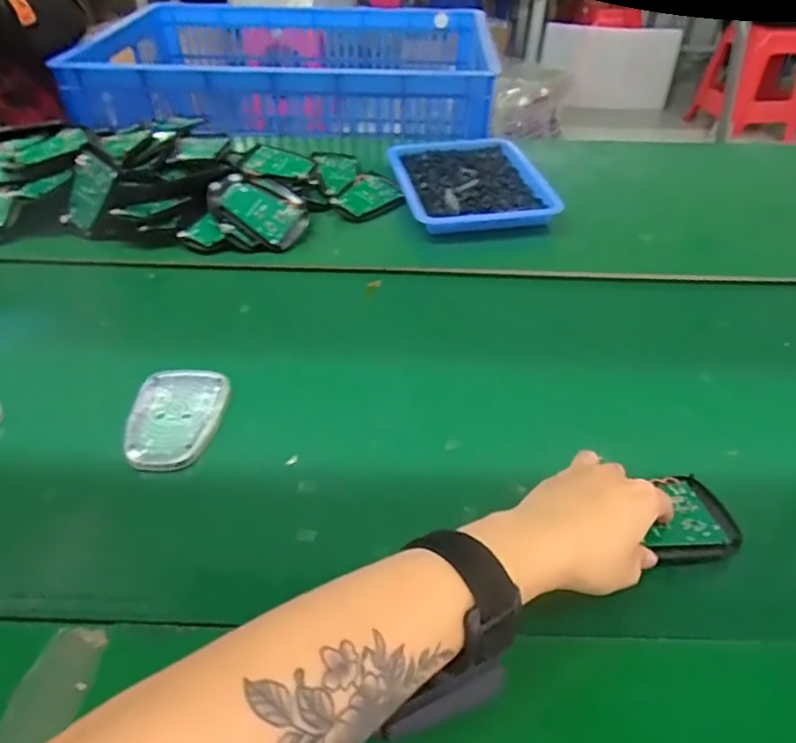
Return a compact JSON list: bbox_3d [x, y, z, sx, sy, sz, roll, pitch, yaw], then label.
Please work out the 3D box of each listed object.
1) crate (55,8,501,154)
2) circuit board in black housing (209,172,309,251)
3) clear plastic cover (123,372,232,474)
[{"bbox_3d":[-0.197,-0.586,1.176,0.685,0.117,0.598,2,40,1],"label":"crate"},{"bbox_3d":[-0.156,-0.182,0.688,0.109,0.021,0.079,25,67,-8],"label":"circuit board in black housing"},{"bbox_3d":[-0.175,0.036,0.485,0.067,0.011,0.109,4,40,3],"label":"clear plastic cover"}]

